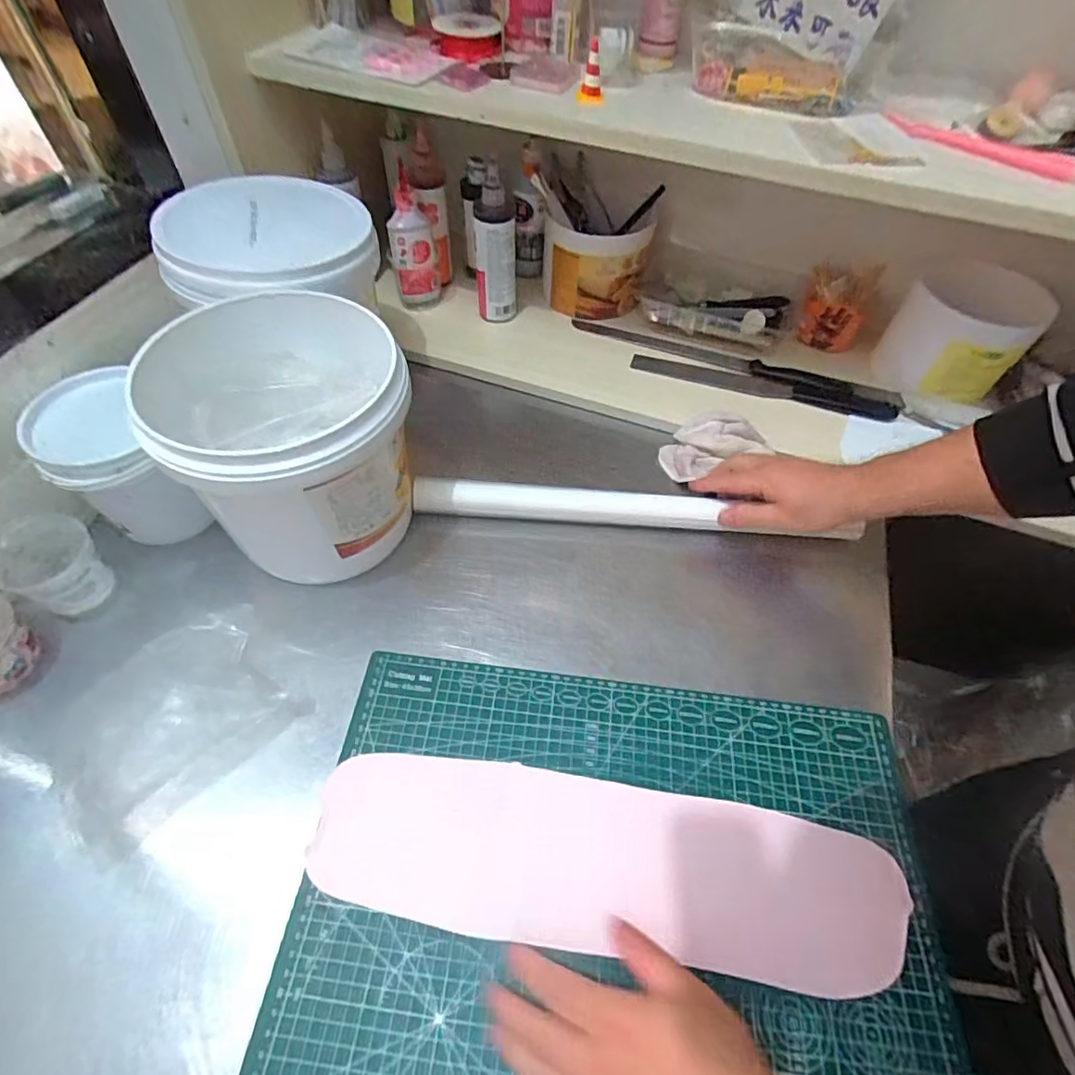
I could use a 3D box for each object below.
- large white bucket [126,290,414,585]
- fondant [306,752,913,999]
[{"bbox_3d":[-0.215,-0.075,0.508,0.180,0.204,0.186,0,55,-1],"label":"large white bucket"},{"bbox_3d":[0.046,0.235,0.409,0.411,0.011,0.109,7,55,5],"label":"fondant"}]

